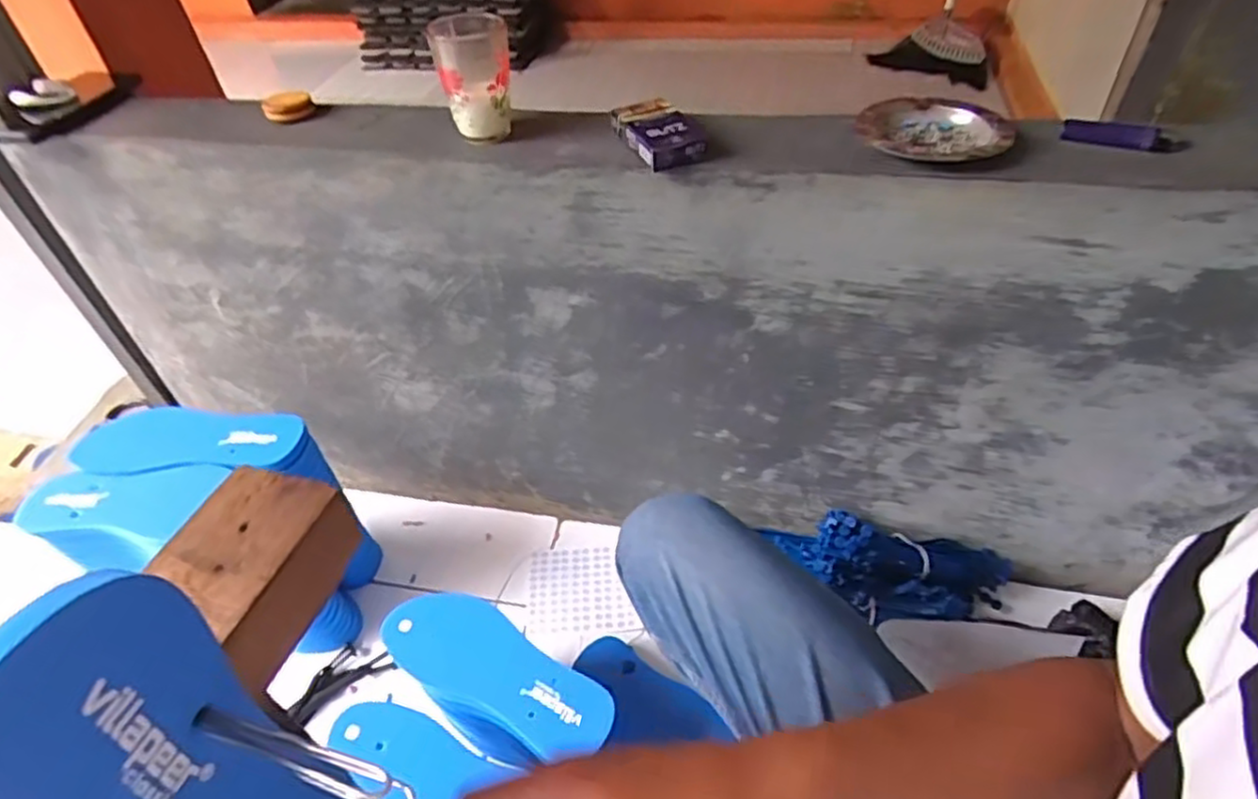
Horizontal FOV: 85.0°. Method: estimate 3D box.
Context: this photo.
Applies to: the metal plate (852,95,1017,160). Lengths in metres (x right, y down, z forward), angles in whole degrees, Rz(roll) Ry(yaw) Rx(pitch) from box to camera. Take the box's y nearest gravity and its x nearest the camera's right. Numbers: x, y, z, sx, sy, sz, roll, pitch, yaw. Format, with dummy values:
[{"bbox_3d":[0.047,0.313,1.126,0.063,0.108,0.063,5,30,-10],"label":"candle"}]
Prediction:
[{"bbox_3d":[0.252,-0.222,0.574,0.119,0.024,0.100,8,47,13],"label":"metal plate"}]

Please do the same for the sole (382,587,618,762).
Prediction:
[{"bbox_3d":[-0.125,0.251,0.646,0.242,0.015,0.084,21,51,23],"label":"sole"}]

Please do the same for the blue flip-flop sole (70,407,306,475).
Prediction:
[{"bbox_3d":[-0.472,0.042,0.742,0.231,0.017,0.083,-4,46,1],"label":"blue flip-flop sole"}]

